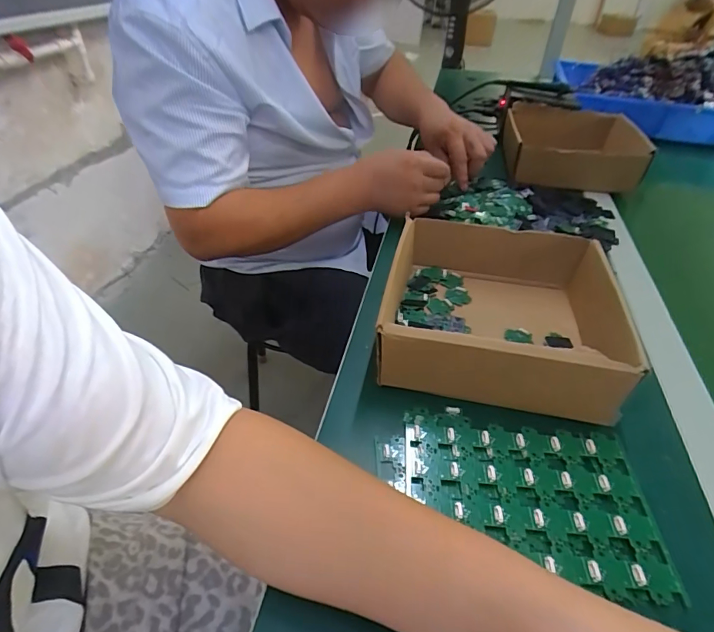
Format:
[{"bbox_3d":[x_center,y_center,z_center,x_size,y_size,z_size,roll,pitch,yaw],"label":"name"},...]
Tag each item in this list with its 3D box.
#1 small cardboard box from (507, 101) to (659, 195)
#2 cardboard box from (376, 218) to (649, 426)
[{"bbox_3d":[0.372,-0.309,0.780,0.216,0.077,0.238,5,42,5],"label":"small cardboard box"},{"bbox_3d":[0.136,-0.012,0.437,0.198,0.072,0.205,8,42,9],"label":"cardboard box"}]

